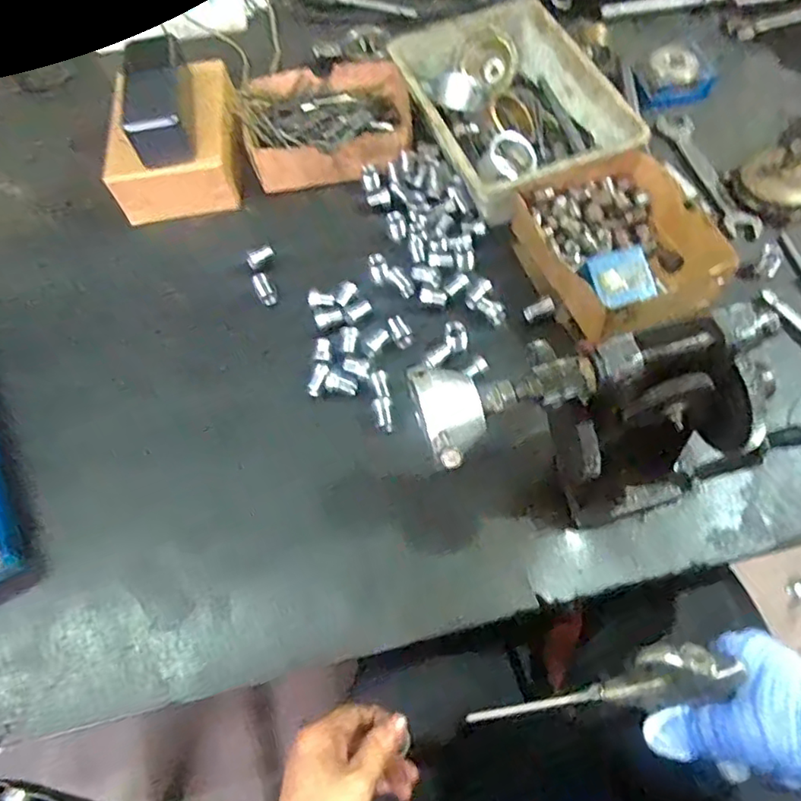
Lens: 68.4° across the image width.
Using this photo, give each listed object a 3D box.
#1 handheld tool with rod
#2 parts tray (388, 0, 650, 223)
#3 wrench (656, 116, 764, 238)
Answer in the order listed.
[{"bbox_3d":[0.115,0.178,0.357,0.156,0.020,0.029,-31,55,29],"label":"handheld tool with rod"},{"bbox_3d":[0.107,-0.301,0.603,0.175,0.058,0.256,-17,61,-6],"label":"parts tray"},{"bbox_3d":[0.311,-0.229,0.592,0.035,0.014,0.168,-14,60,-4],"label":"wrench"}]

